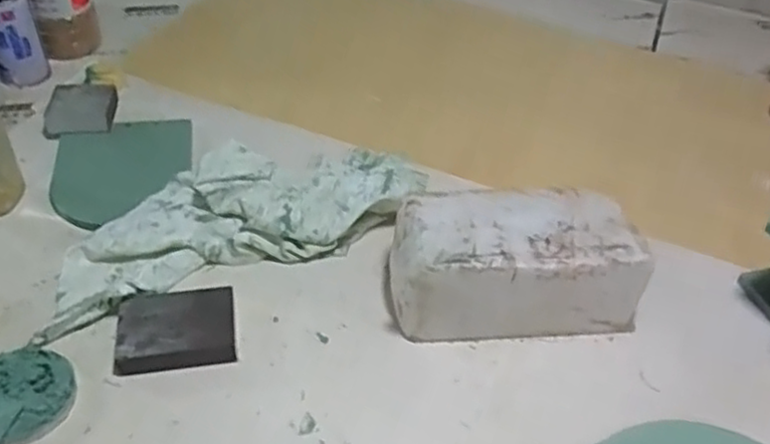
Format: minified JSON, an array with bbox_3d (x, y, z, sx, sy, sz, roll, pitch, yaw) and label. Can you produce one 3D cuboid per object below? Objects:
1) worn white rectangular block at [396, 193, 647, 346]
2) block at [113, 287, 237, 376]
[{"bbox_3d":[0.119,0.043,0.651,0.223,0.105,0.106,-2,44,-8],"label":"worn white rectangular block"},{"bbox_3d":[-0.182,0.095,0.613,0.098,0.028,0.074,-4,45,-10],"label":"block"}]

